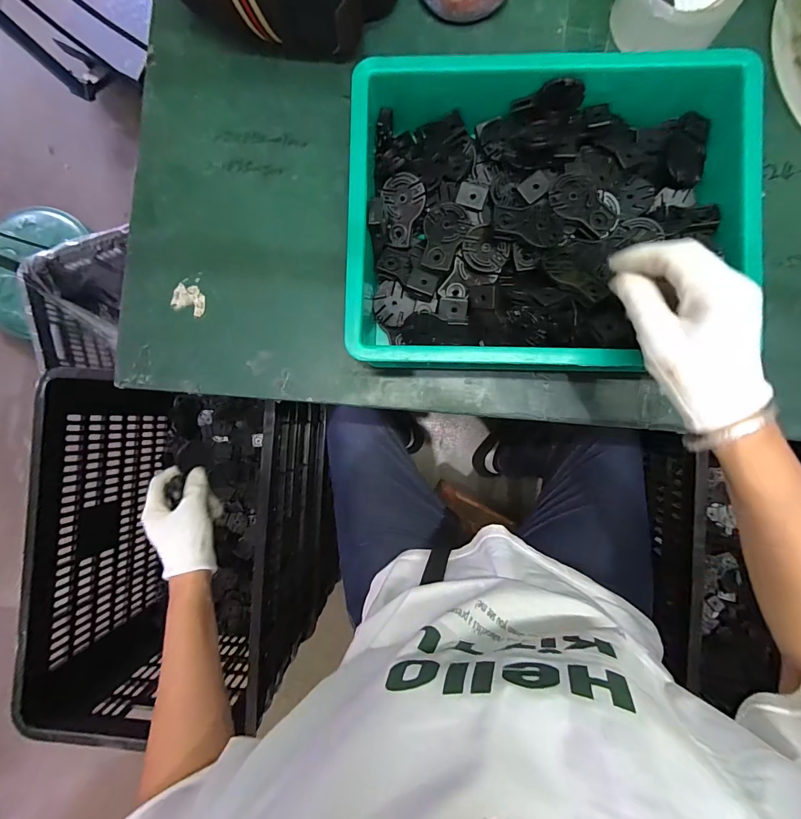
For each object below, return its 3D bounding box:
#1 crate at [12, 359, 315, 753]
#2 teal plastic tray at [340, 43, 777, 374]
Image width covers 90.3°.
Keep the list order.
[{"bbox_3d":[-0.375,0.237,0.730,0.378,0.282,0.533,6,89,4],"label":"crate"},{"bbox_3d":[0.129,-0.180,0.382,0.344,0.082,0.287,1,88,4],"label":"teal plastic tray"}]

